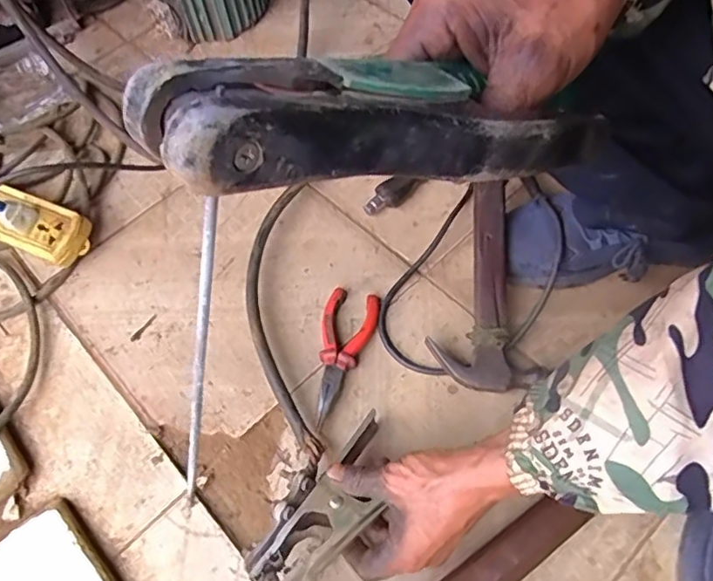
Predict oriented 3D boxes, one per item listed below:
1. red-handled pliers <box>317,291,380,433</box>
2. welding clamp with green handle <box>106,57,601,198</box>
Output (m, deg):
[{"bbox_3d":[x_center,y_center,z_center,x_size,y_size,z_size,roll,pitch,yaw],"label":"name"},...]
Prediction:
[{"bbox_3d":[-0.014,0.062,0.545,0.051,0.019,0.138,8,59,9],"label":"red-handled pliers"},{"bbox_3d":[0.017,-0.062,0.211,0.186,0.024,0.043,-9,54,-31],"label":"welding clamp with green handle"}]

